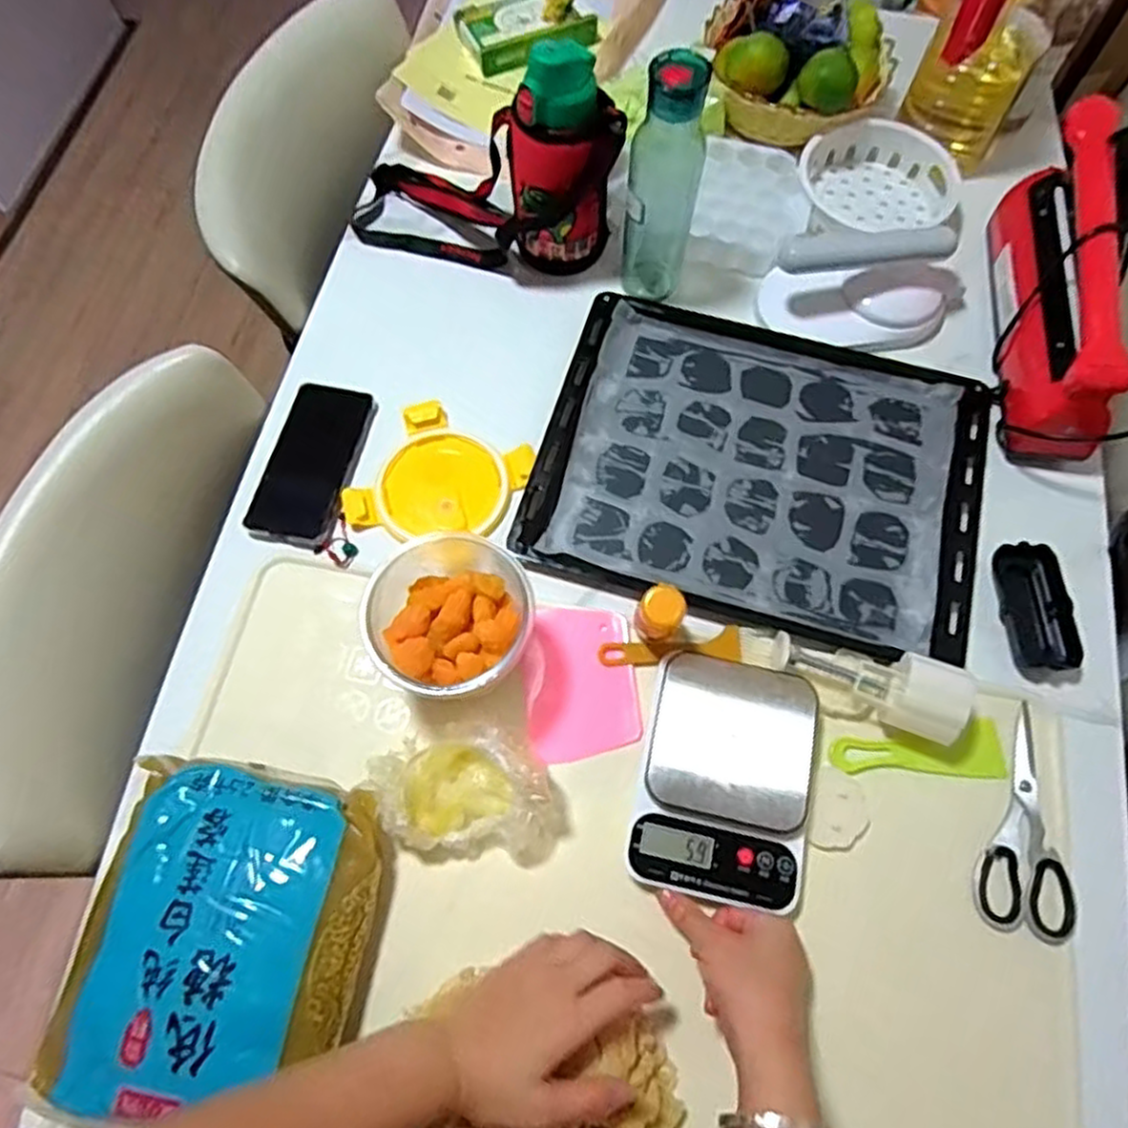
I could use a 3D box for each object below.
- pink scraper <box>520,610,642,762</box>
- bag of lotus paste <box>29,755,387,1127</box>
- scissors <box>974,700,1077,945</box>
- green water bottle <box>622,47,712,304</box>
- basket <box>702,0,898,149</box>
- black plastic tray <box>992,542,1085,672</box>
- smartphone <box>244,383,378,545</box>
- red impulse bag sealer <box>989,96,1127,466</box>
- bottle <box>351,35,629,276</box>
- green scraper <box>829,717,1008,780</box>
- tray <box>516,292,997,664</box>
[{"bbox_3d":[0.012,0.098,0.625,0.092,0.009,0.124,-9,68,-4],"label":"pink scraper"},{"bbox_3d":[-0.237,0.260,0.531,0.196,0.072,0.218,7,68,2],"label":"bag of lotus paste"},{"bbox_3d":[0.372,0.204,0.581,0.070,0.008,0.169,24,70,9],"label":"scissors"},{"bbox_3d":[0.092,-0.355,0.691,0.061,0.220,0.071,8,68,3],"label":"green water bottle"},{"bbox_3d":[0.254,-0.554,0.831,0.203,0.106,0.156,24,70,9],"label":"basket"},{"bbox_3d":[0.406,0.037,0.640,0.048,0.019,0.107,0,70,1],"label":"black plastic tray"},{"bbox_3d":[-0.234,-0.095,0.698,0.078,0.013,0.157,13,69,5],"label":"smartphone"},{"bbox_3d":[0.464,-0.258,0.686,0.073,0.138,0.300,8,68,3],"label":"red impulse bag sealer"},{"bbox_3d":[-0.086,-0.391,0.714,0.278,0.200,0.097,12,68,4],"label":"bottle"},{"bbox_3d":[0.286,0.147,0.601,0.137,0.009,0.046,2,68,0],"label":"green scraper"},{"bbox_3d":[0.186,-0.094,0.697,0.396,0.033,0.315,17,71,7],"label":"tray"}]

